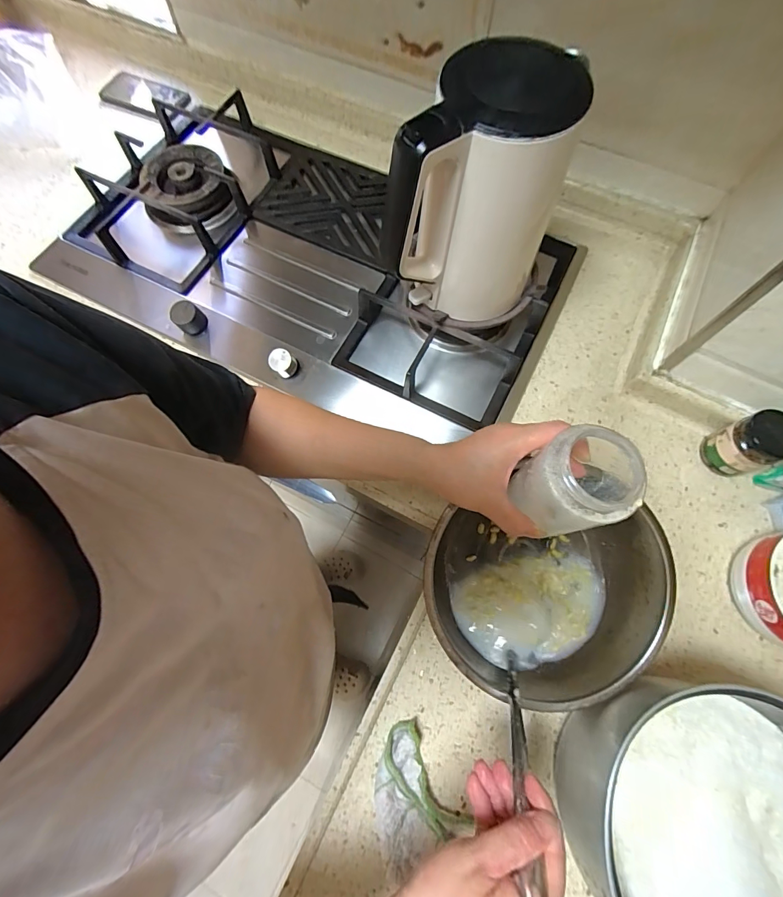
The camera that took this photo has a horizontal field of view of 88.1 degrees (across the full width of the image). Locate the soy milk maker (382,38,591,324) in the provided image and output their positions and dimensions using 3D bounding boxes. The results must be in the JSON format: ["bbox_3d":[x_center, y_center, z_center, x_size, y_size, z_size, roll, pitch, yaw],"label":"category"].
[{"bbox_3d":[0.095,-0.245,0.431,0.135,0.227,0.185,30,73,9],"label":"soy milk maker"}]

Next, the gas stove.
[{"bbox_3d":[-0.175,-0.333,0.611,0.854,0.074,0.426,25,72,7],"label":"gas stove"}]

